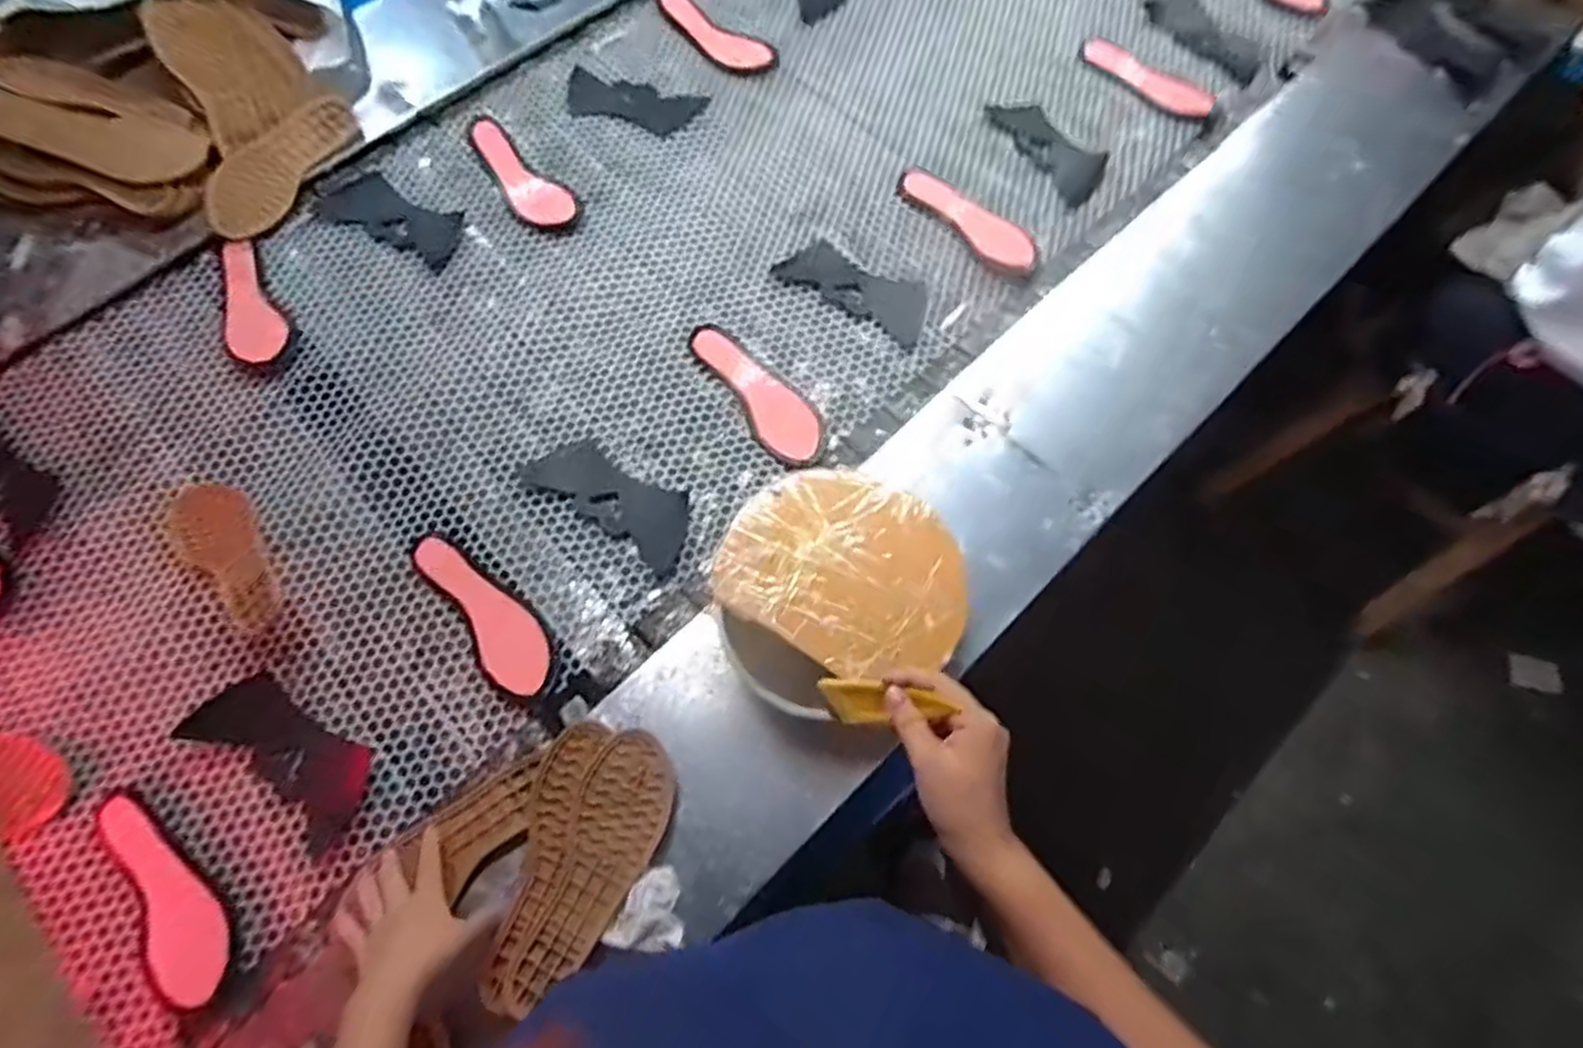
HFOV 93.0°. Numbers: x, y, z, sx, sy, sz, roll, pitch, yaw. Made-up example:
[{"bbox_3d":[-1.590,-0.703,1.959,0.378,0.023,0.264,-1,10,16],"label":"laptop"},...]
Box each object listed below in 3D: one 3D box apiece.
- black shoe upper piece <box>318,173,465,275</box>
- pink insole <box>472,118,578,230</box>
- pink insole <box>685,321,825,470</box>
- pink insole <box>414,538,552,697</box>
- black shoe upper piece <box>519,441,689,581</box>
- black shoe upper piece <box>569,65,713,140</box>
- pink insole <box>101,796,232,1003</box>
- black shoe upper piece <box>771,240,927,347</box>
[{"bbox_3d":[-0.539,-0.419,1.024,0.191,0.012,0.089,25,70,11],"label":"black shoe upper piece"},{"bbox_3d":[-0.379,-0.502,1.043,0.082,0.042,0.231,-31,70,-11],"label":"pink insole"},{"bbox_3d":[-0.040,-0.168,0.923,0.075,0.019,0.232,-32,70,-12],"label":"pink insole"},{"bbox_3d":[-0.334,0.089,0.818,0.066,0.013,0.221,-39,72,-14],"label":"pink insole"},{"bbox_3d":[-0.204,-0.031,0.871,0.209,0.005,0.085,32,72,15],"label":"black shoe upper piece"},{"bbox_3d":[-0.240,-0.625,1.120,0.204,0.006,0.093,17,68,4],"label":"black shoe upper piece"},{"bbox_3d":[-0.606,0.359,0.732,0.060,0.013,0.211,-25,70,-34],"label":"pink insole"},{"bbox_3d":[0.088,-0.312,0.988,0.210,0.008,0.087,33,72,14],"label":"black shoe upper piece"}]

